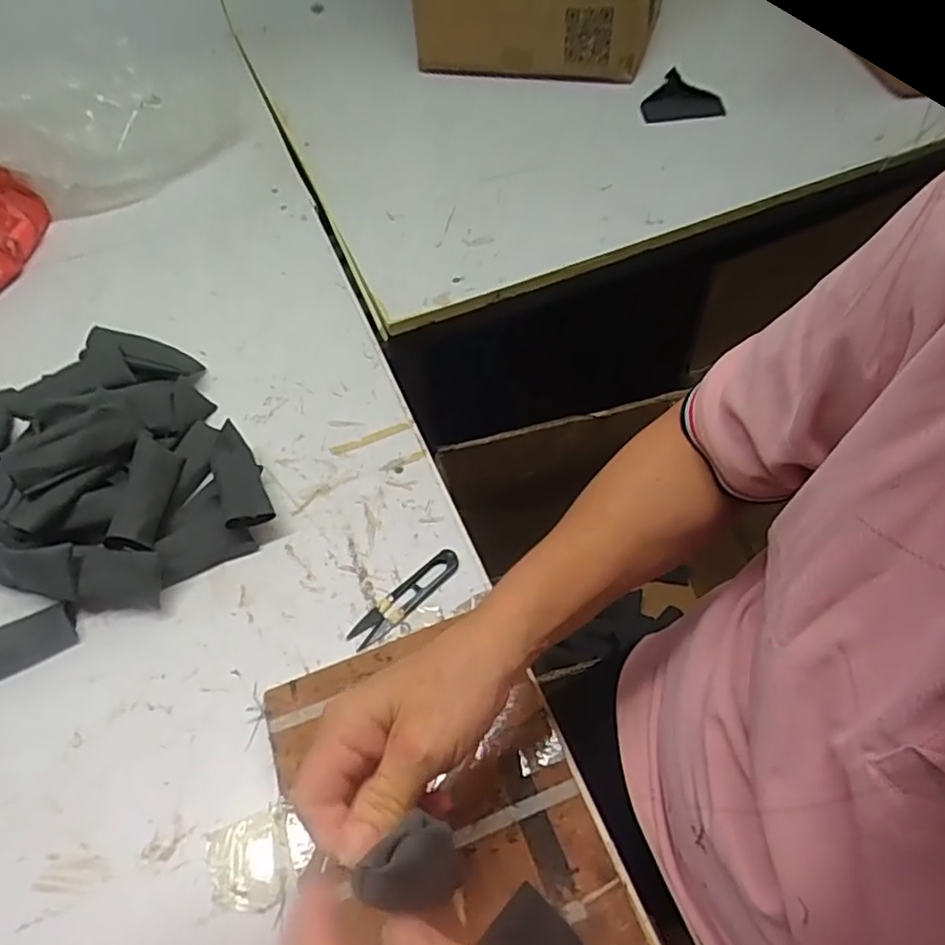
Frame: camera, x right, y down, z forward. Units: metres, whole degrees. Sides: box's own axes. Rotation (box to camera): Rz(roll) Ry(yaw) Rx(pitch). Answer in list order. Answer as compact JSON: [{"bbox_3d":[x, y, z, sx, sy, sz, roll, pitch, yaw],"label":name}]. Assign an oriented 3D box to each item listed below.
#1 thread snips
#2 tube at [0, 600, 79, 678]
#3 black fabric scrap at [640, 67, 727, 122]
[{"bbox_3d":[-0.051,0.095,0.481,0.100,0.009,0.022,-38,61,-19],"label":"thread snips"},{"bbox_3d":[-0.351,0.130,0.466,0.104,0.033,0.033,-25,58,-11],"label":"tube"},{"bbox_3d":[0.267,-0.496,0.821,0.106,0.022,0.089,-6,56,1],"label":"black fabric scrap"}]

